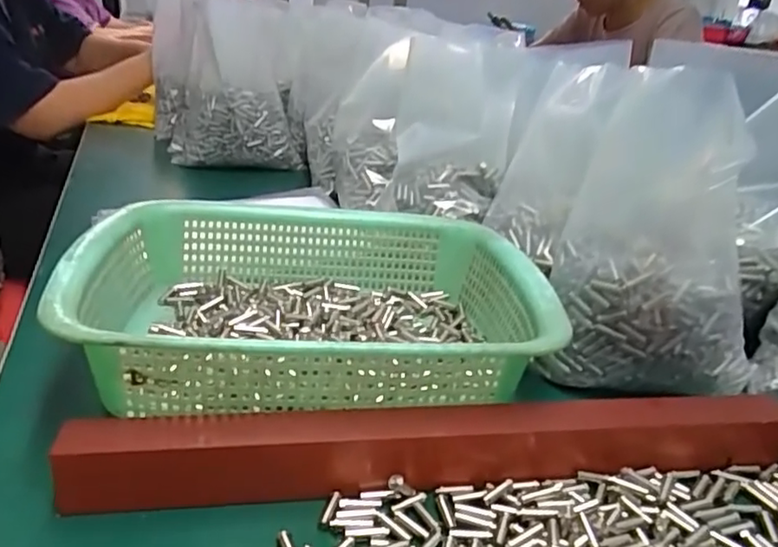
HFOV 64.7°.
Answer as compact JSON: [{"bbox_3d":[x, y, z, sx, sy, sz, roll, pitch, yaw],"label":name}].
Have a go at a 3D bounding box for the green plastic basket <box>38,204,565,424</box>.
[{"bbox_3d":[-0.051,0.019,0.423,0.292,0.078,0.224,-1,26,-9],"label":"green plastic basket"}]

